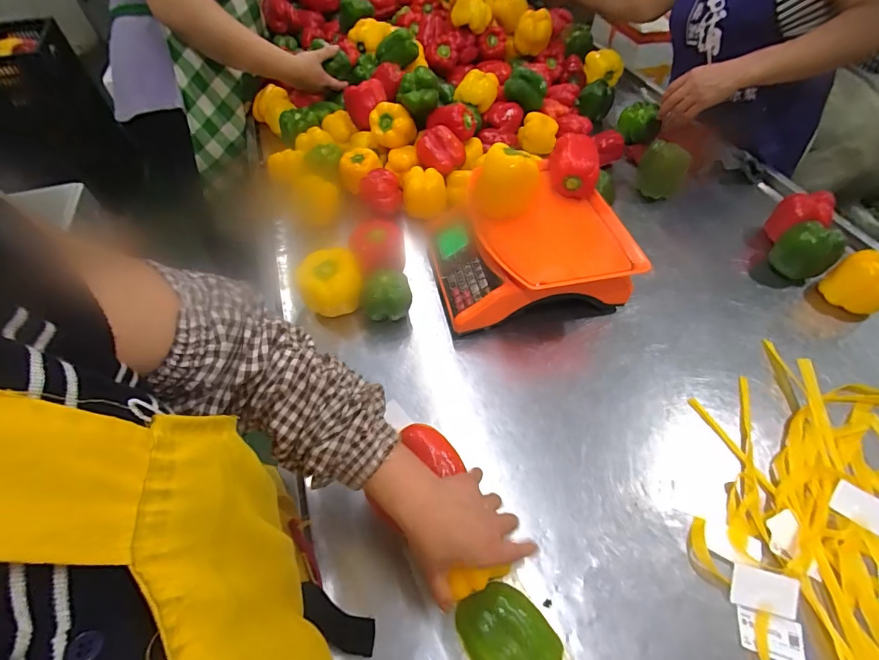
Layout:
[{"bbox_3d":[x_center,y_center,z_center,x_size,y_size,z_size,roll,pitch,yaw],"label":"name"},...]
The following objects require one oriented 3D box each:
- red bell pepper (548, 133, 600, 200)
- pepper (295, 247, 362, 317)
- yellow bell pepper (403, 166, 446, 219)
[{"bbox_3d":[0.215,-0.264,0.656,0.074,0.067,0.080,7,54,4],"label":"red bell pepper"},{"bbox_3d":[-0.174,-0.068,0.653,0.099,0.080,0.093,-9,55,-7],"label":"pepper"},{"bbox_3d":[-0.030,-0.262,0.793,0.082,0.074,0.070,0,53,-2],"label":"yellow bell pepper"}]

